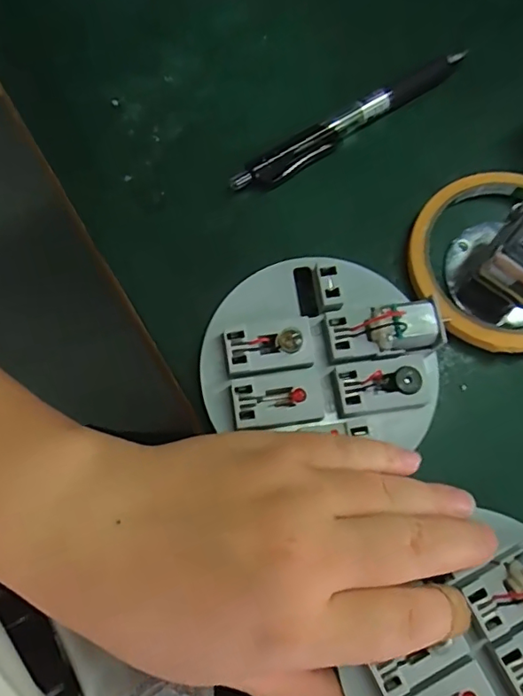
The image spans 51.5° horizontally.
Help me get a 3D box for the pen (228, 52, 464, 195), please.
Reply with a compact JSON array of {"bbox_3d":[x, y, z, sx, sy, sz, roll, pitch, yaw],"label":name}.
[{"bbox_3d":[0.047,-0.115,0.278,0.141,0.011,0.014,-32,78,-10],"label":"pen"}]

